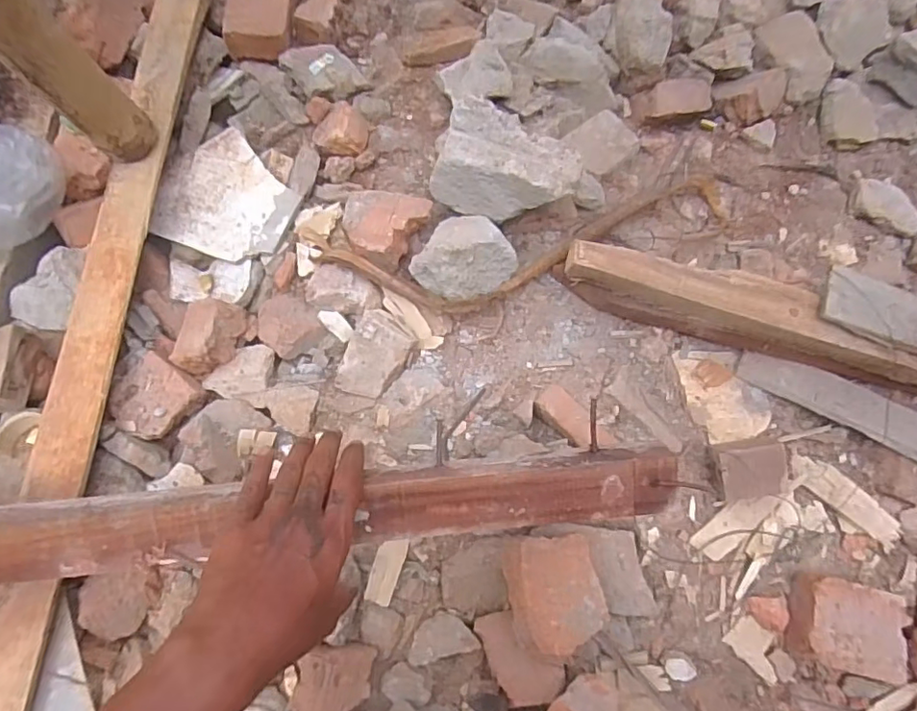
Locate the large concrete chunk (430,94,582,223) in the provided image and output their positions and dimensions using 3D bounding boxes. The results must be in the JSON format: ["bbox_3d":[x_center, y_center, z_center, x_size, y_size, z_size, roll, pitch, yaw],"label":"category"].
[{"bbox_3d":[0.051,-0.207,0.632,0.159,0.081,0.089,25,75,7],"label":"large concrete chunk"}]

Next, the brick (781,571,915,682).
[{"bbox_3d":[0.406,0.283,0.592,0.102,0.052,0.087,16,74,5],"label":"brick"}]

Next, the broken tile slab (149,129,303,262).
[{"bbox_3d":[-0.289,-0.199,0.708,0.181,0.014,0.154,21,74,6],"label":"broken tile slab"}]

